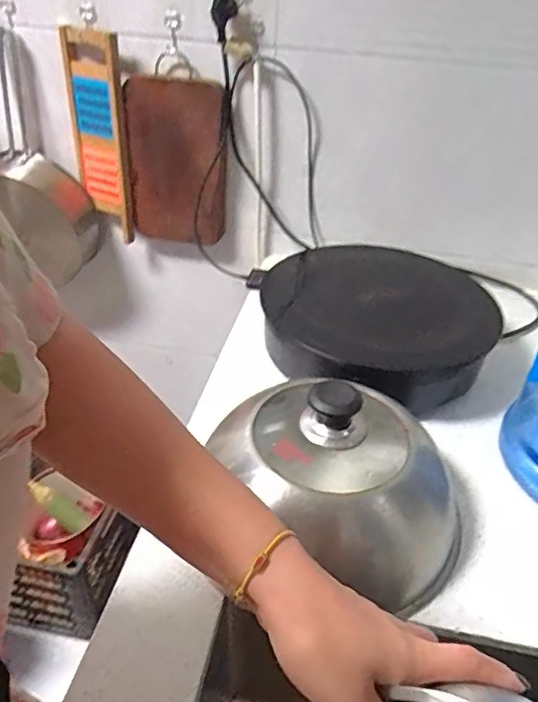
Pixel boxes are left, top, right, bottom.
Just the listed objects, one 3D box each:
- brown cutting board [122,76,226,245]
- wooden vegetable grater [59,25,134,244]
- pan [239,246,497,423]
[{"bbox_3d":[-0.160,-0.315,0.988,0.171,0.270,0.030,10,34,9],"label":"brown cutting board"},{"bbox_3d":[-0.287,-0.358,0.986,0.098,0.337,0.020,14,36,15],"label":"wooden vegetable grater"},{"bbox_3d":[0.154,-0.038,0.807,0.320,0.100,0.353,-12,38,-19],"label":"pan"}]

